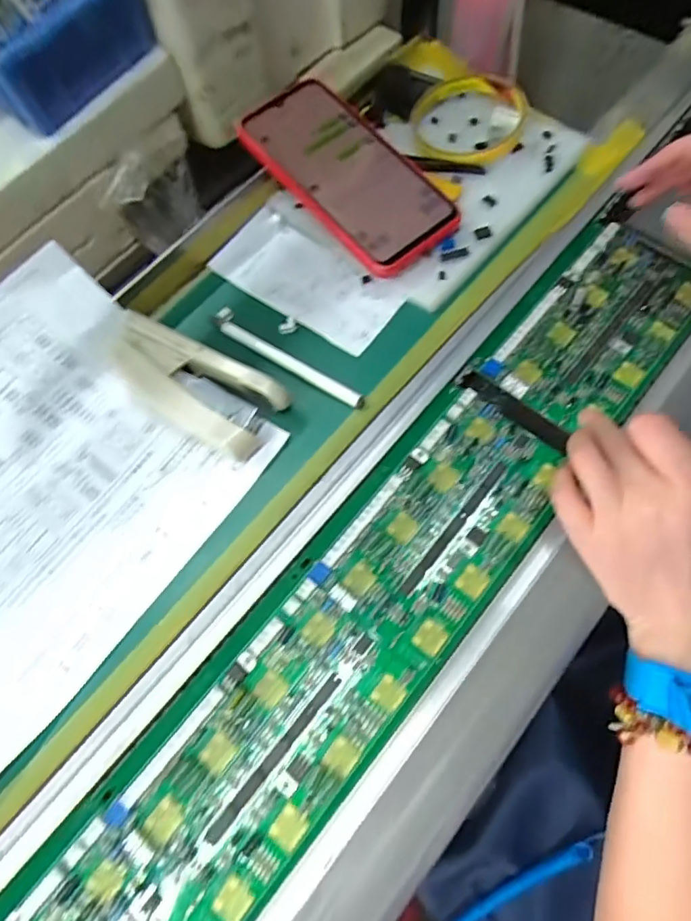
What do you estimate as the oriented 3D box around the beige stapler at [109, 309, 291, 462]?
[{"bbox_3d":[-0.097,-0.044,0.313,0.112,0.031,0.050,29,73,10],"label":"beige stapler"}]

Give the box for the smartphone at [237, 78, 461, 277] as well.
[{"bbox_3d":[0.000,-0.201,0.353,0.076,0.012,0.162,-41,79,-5],"label":"smartphone"}]

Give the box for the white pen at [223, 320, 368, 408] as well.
[{"bbox_3d":[-0.037,-0.064,0.328,0.114,0.014,0.009,33,74,11],"label":"white pen"}]

